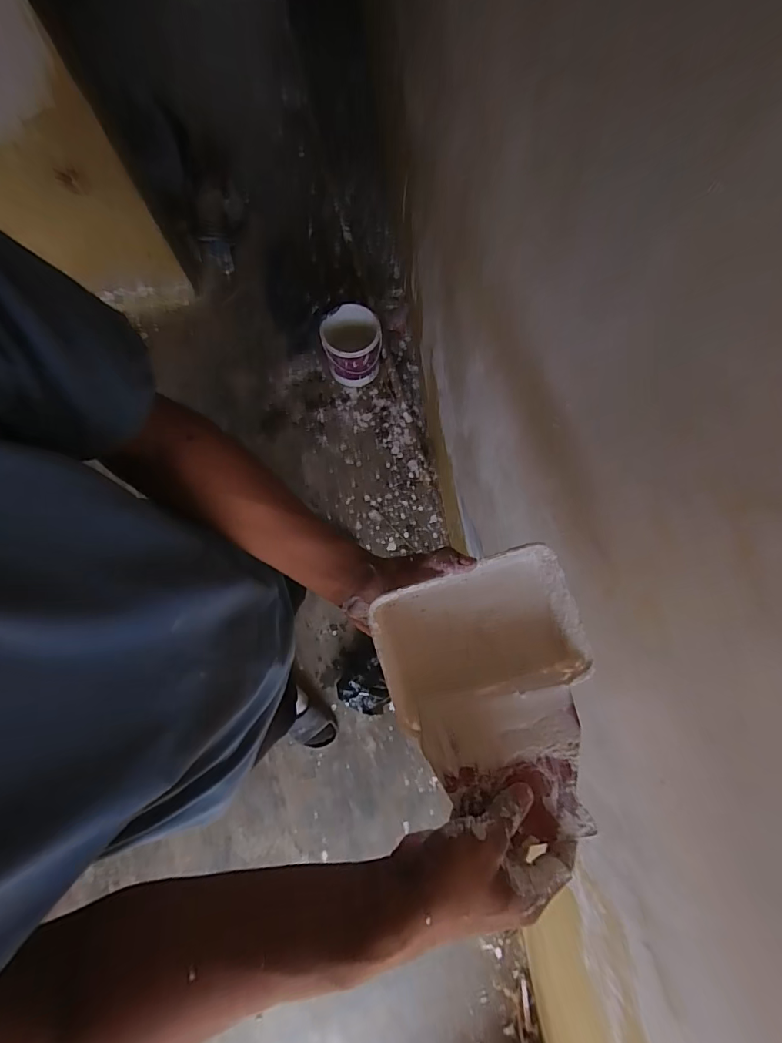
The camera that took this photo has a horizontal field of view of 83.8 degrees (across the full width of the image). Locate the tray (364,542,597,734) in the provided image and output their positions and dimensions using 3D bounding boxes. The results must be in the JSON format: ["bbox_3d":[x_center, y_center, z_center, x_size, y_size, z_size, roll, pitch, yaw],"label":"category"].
[{"bbox_3d":[0.076,0.098,0.379,0.169,0.049,0.116,-17,77,-2],"label":"tray"}]

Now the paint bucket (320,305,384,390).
[{"bbox_3d":[-0.121,-0.552,1.395,0.177,0.191,0.162,0,77,0],"label":"paint bucket"}]

